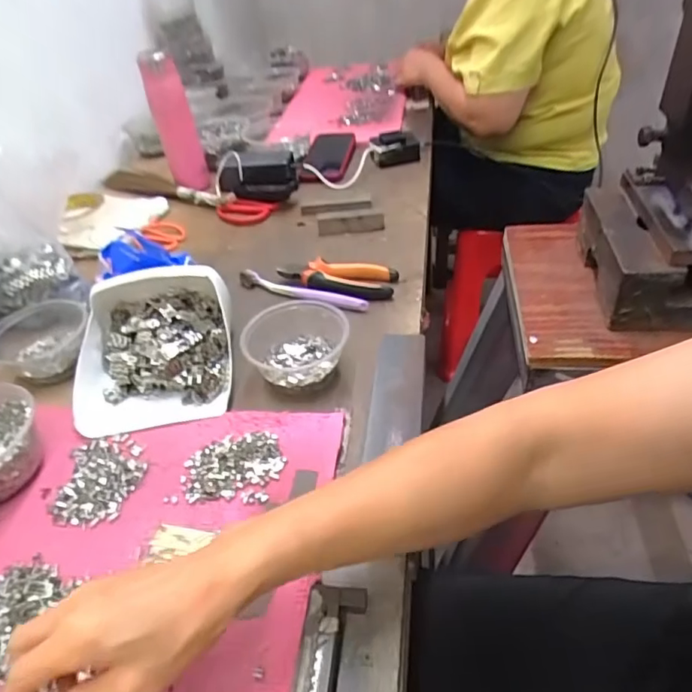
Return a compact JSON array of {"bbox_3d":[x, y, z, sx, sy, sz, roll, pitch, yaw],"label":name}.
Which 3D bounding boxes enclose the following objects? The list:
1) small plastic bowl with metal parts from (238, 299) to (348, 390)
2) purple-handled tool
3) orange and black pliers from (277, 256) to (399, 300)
[{"bbox_3d":[-0.050,-0.002,0.547,0.106,0.047,0.092,-7,41,-2],"label":"small plastic bowl with metal parts"},{"bbox_3d":[-0.060,-0.070,0.660,0.180,0.016,0.018,16,46,23],"label":"purple-handled tool"},{"bbox_3d":[-0.014,-0.081,0.665,0.148,0.024,0.064,6,42,13],"label":"orange and black pliers"}]

